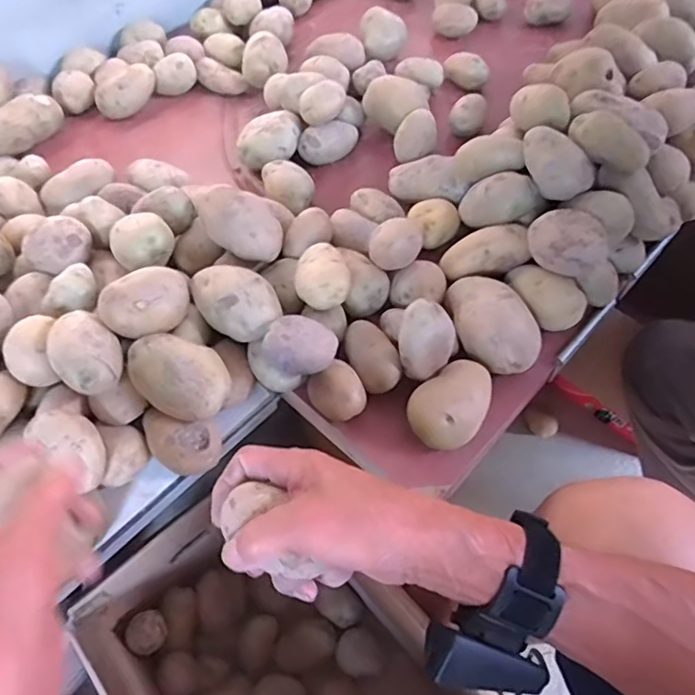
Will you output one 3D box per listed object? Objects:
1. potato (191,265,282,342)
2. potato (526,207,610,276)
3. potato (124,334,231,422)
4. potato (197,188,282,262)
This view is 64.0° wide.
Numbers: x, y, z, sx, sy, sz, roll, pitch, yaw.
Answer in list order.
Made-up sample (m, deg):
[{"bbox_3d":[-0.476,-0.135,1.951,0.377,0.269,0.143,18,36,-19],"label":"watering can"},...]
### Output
[{"bbox_3d":[-0.103,-0.043,0.518,0.084,0.039,0.057,33,63,19],"label":"potato"},{"bbox_3d":[0.208,-0.097,0.531,0.041,0.058,0.073,-31,63,-18],"label":"potato"},{"bbox_3d":[-0.147,0.027,0.486,0.089,0.041,0.062,20,71,-4],"label":"potato"},{"bbox_3d":[-0.107,-0.122,0.560,0.095,0.057,0.052,37,65,20],"label":"potato"}]

